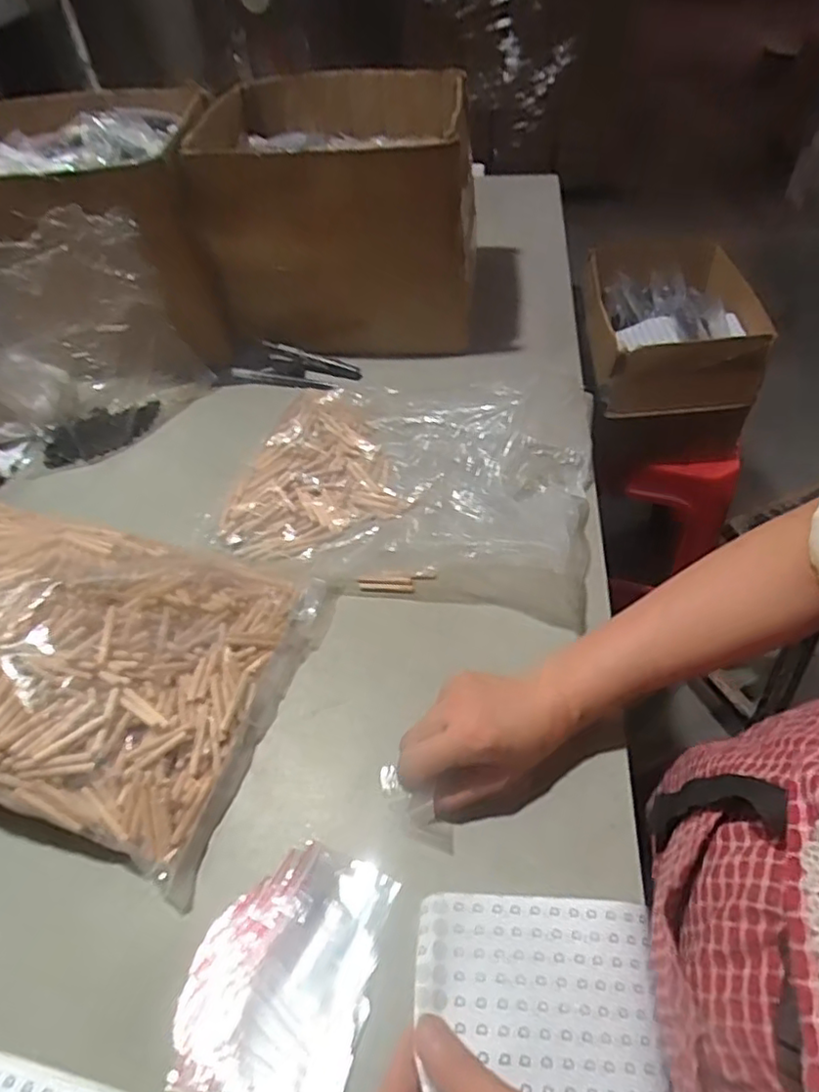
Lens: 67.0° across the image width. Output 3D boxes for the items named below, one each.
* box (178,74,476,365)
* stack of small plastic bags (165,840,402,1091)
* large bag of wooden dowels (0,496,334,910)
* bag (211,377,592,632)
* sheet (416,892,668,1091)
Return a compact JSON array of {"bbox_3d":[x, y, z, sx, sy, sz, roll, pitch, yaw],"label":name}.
[{"bbox_3d":[-0.097,-0.468,0.858,0.341,0.250,0.412,-1,50,3],"label":"box"},{"bbox_3d":[-0.075,0.256,0.377,0.105,0.010,0.138,12,51,13],"label":"stack of small plastic bags"},{"bbox_3d":[-0.271,0.078,0.488,0.330,0.095,0.255,12,51,13],"label":"large bag of wooden dowels"},{"bbox_3d":[-0.005,-0.070,0.609,0.364,0.085,0.261,8,50,10],"label":"bag"},{"bbox_3d":[0.073,0.260,0.343,0.136,0.041,0.119,2,49,5],"label":"sheet"}]

